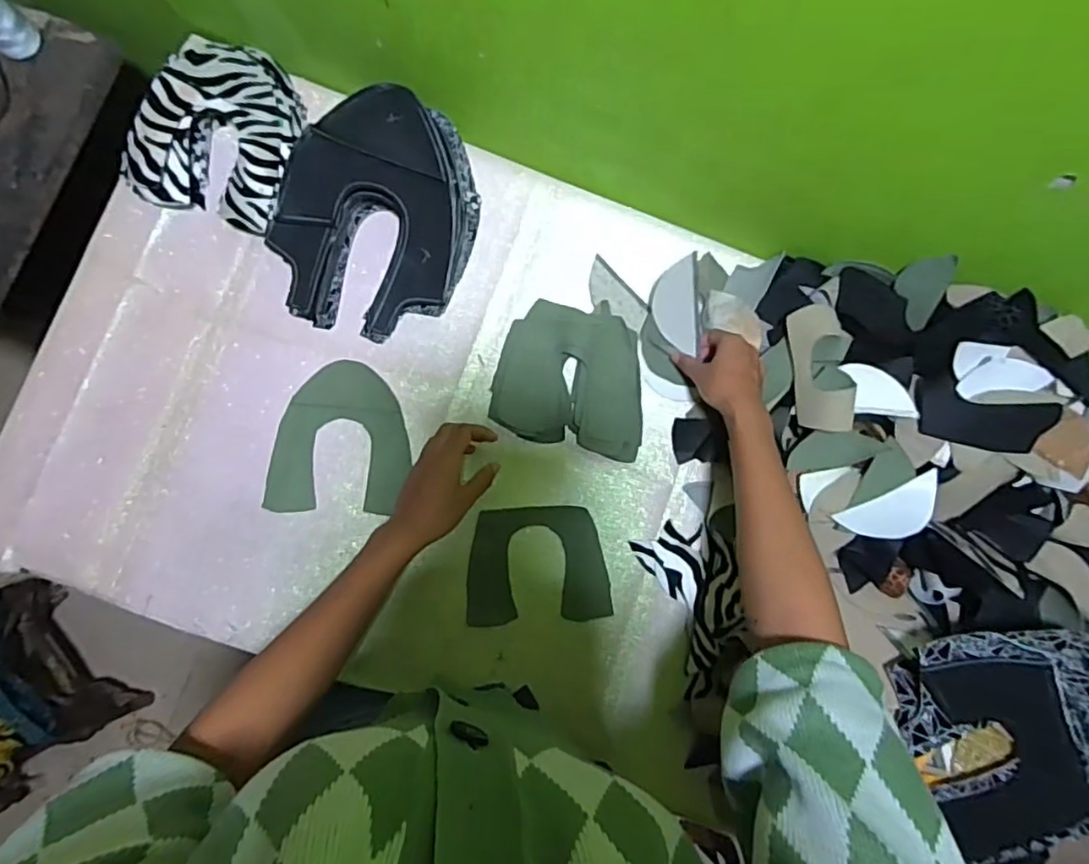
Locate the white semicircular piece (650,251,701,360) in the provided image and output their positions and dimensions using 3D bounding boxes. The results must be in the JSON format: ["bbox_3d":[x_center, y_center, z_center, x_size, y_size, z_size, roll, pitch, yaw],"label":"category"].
[{"bbox_3d":[0.139,-0.138,0.651,0.009,0.061,0.098,-19,115,-41],"label":"white semicircular piece"}]

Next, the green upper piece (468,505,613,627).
[{"bbox_3d":[-0.007,0.143,0.655,0.150,0.005,0.121,-3,86,-3],"label":"green upper piece"}]

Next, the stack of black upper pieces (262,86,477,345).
[{"bbox_3d":[-0.180,-0.226,0.630,0.201,0.100,0.234,12,85,-2],"label":"stack of black upper pieces"}]

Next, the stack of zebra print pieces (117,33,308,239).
[{"bbox_3d":[-0.333,-0.314,0.639,0.145,0.079,0.179,16,84,-1],"label":"stack of zebra print pieces"}]

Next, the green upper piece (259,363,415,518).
[{"bbox_3d":[-0.221,0.006,0.657,0.144,0.005,0.158,2,85,-3],"label":"green upper piece"}]

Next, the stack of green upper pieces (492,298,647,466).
[{"bbox_3d":[0.032,-0.061,0.656,0.169,0.037,0.154,12,85,-2],"label":"stack of green upper pieces"}]

